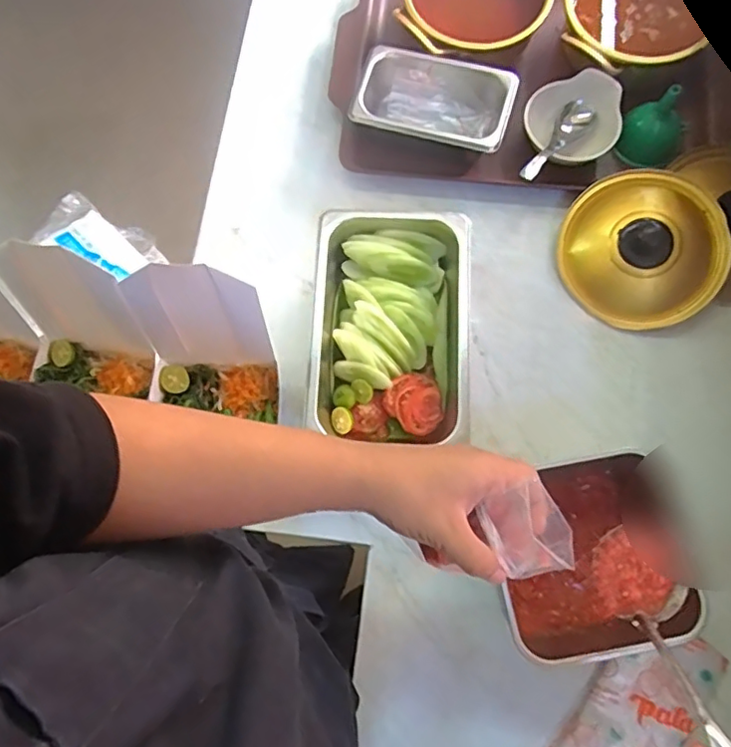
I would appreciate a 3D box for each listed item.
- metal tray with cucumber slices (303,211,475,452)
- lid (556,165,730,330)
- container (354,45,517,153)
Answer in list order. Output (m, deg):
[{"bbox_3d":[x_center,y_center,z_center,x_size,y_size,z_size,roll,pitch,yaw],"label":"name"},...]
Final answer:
[{"bbox_3d":[0.025,-0.048,0.620,0.158,0.056,0.250,2,74,0],"label":"metal tray with cucumber slices"},{"bbox_3d":[0.302,-0.139,0.640,0.177,0.054,0.177,-1,87,19],"label":"lid"},{"bbox_3d":[0.078,-0.311,0.691,0.170,0.071,0.106,14,75,3],"label":"container"}]

